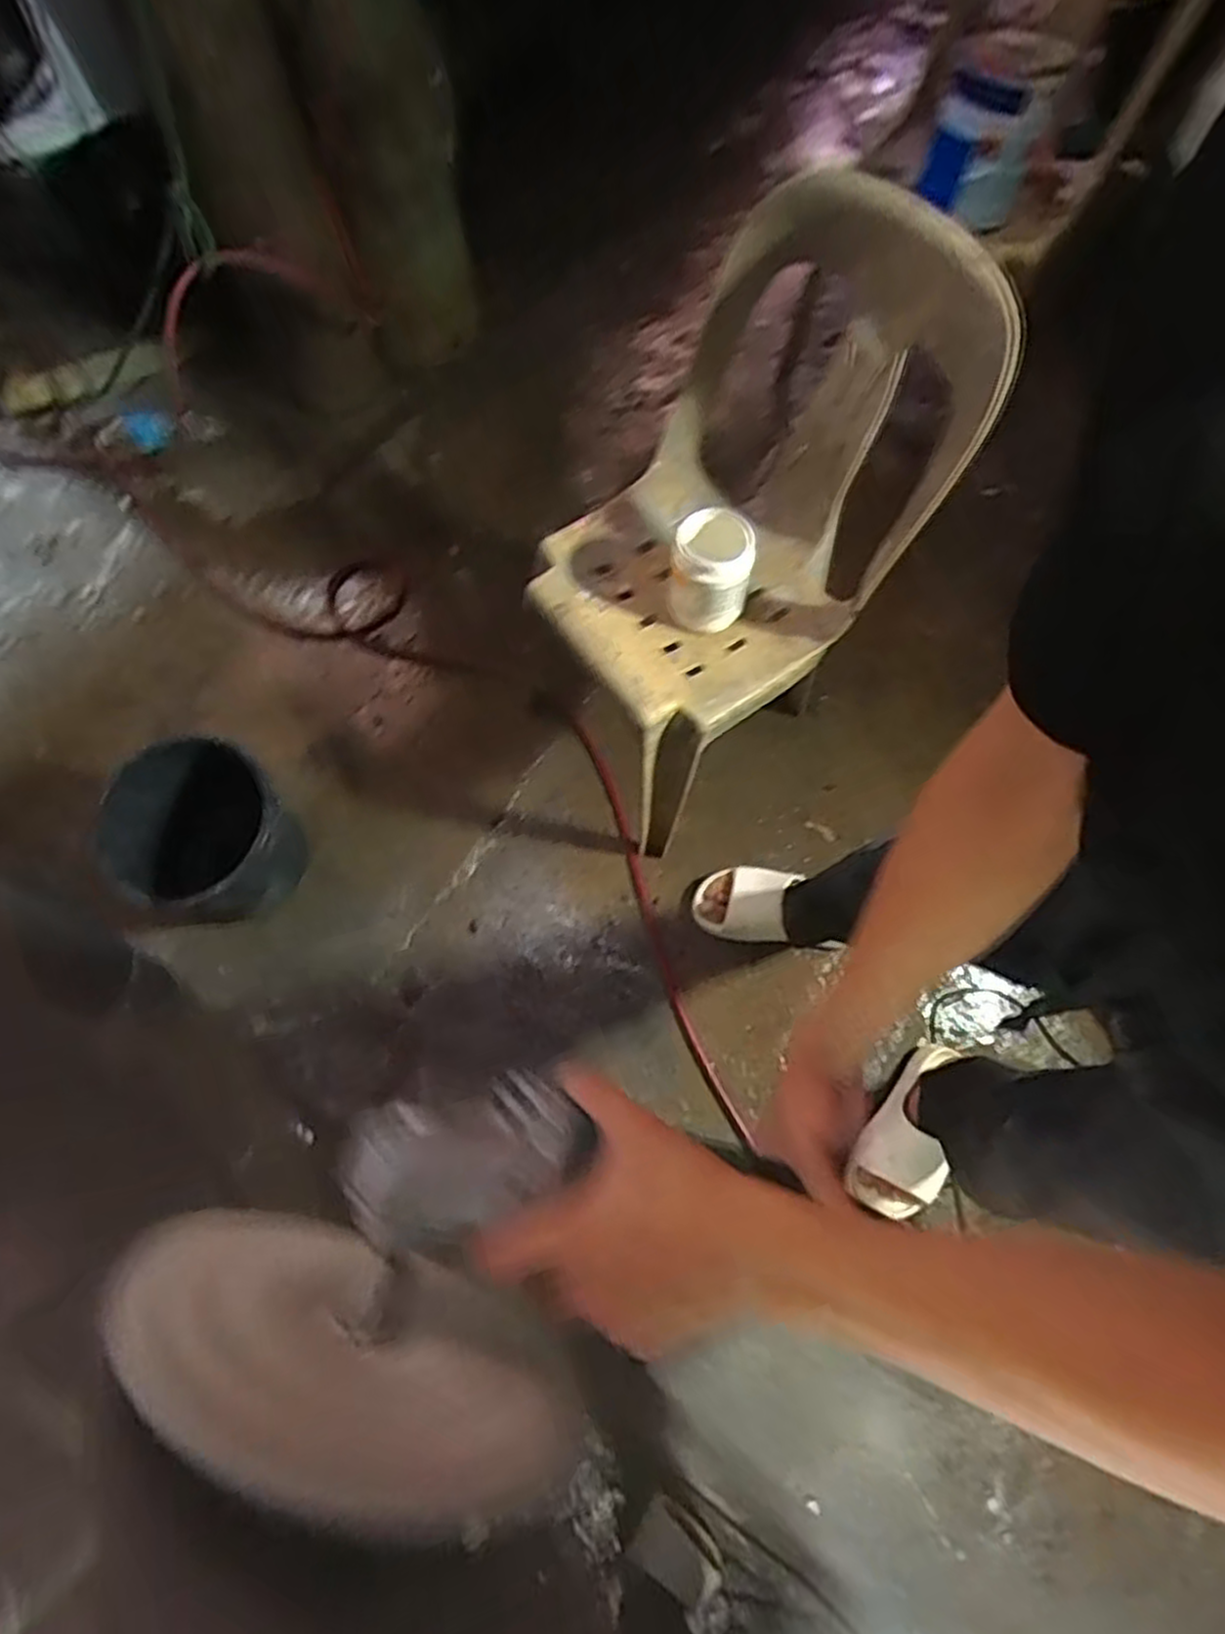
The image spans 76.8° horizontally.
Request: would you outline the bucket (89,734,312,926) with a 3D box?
[{"bbox_3d":[-0.636,0.040,1.247,0.252,0.257,0.268,-1,69,1],"label":"bucket"}]

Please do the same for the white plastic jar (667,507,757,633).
[{"bbox_3d":[0.127,-0.321,1.001,0.100,0.132,0.112,7,69,4],"label":"white plastic jar"}]

